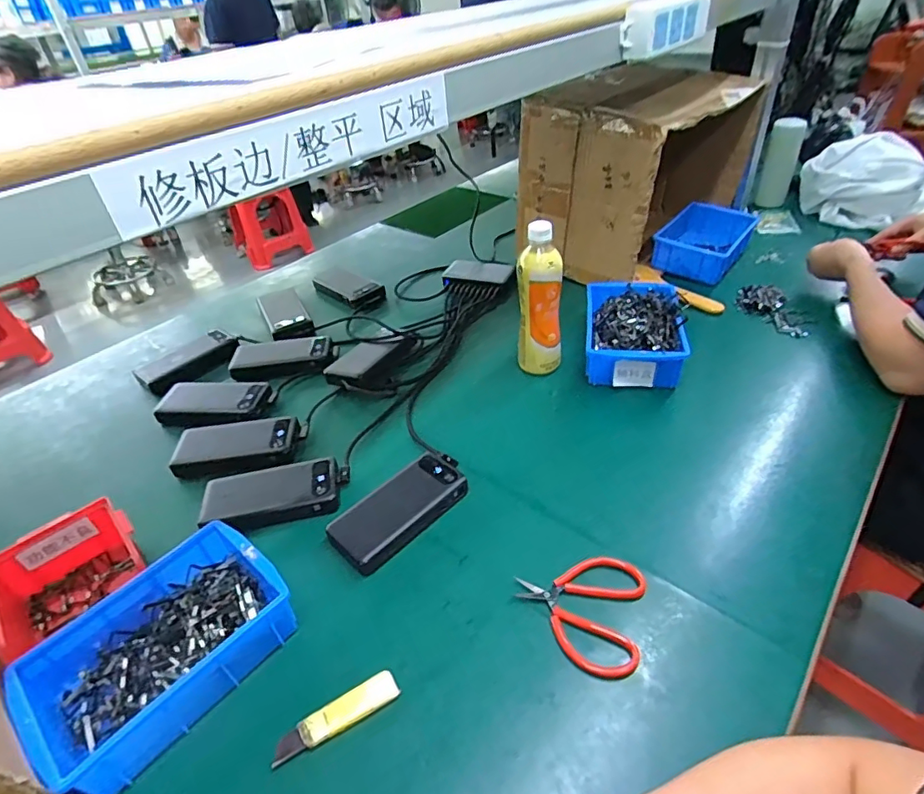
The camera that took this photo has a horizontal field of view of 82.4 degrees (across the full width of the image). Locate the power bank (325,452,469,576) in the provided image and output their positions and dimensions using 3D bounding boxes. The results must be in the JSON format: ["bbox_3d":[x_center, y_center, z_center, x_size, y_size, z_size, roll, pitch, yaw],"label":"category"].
[{"bbox_3d":[-0.068,0.124,0.587,0.153,0.031,0.070,-32,45,-29],"label":"power bank"}]

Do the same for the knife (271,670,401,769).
[{"bbox_3d":[-0.104,0.265,0.438,0.104,0.010,0.024,-23,42,-20],"label":"knife"}]

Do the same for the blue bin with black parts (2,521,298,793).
[{"bbox_3d":[-0.265,0.218,0.469,0.138,0.057,0.198,27,49,34],"label":"blue bin with black parts"}]

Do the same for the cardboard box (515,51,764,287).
[{"bbox_3d":[0.348,-0.449,1.035,0.288,0.282,0.471,24,47,32],"label":"cardboard box"}]

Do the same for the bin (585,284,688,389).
[{"bbox_3d":[0.255,-0.100,0.791,0.135,0.075,0.206,3,40,12],"label":"bin"}]

